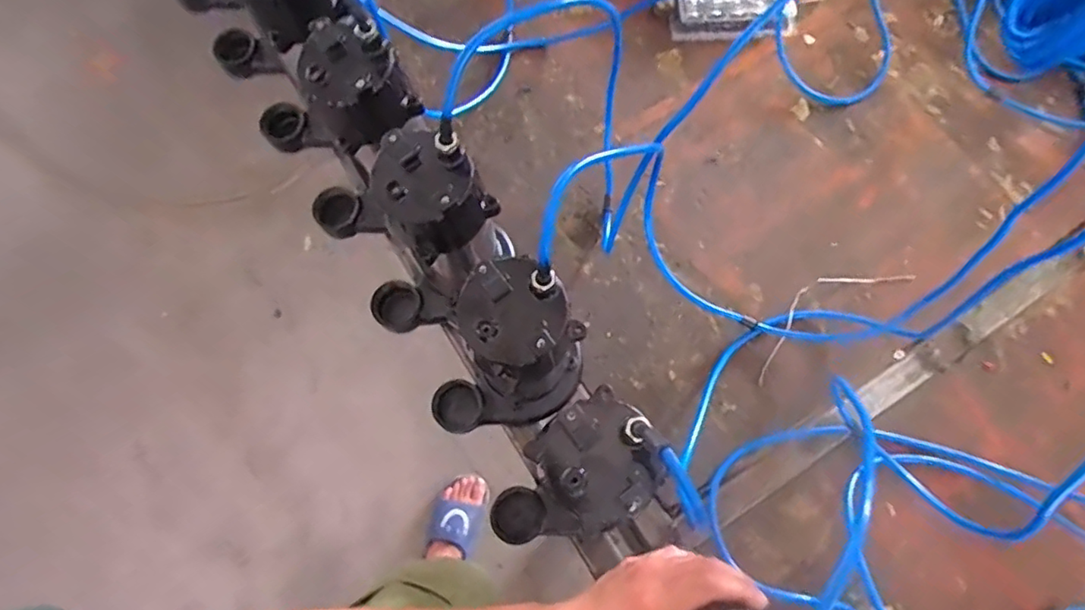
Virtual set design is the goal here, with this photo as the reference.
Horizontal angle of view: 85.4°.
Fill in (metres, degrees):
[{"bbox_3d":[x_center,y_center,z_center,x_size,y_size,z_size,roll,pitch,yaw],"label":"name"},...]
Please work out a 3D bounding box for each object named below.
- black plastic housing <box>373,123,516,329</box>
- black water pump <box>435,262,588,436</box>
[{"bbox_3d":[-0.121,-0.058,0.566,0.139,0.234,0.083,-33,76,-9],"label":"black plastic housing"},{"bbox_3d":[-0.033,0.052,0.545,0.093,0.251,0.161,41,78,11],"label":"black water pump"}]

